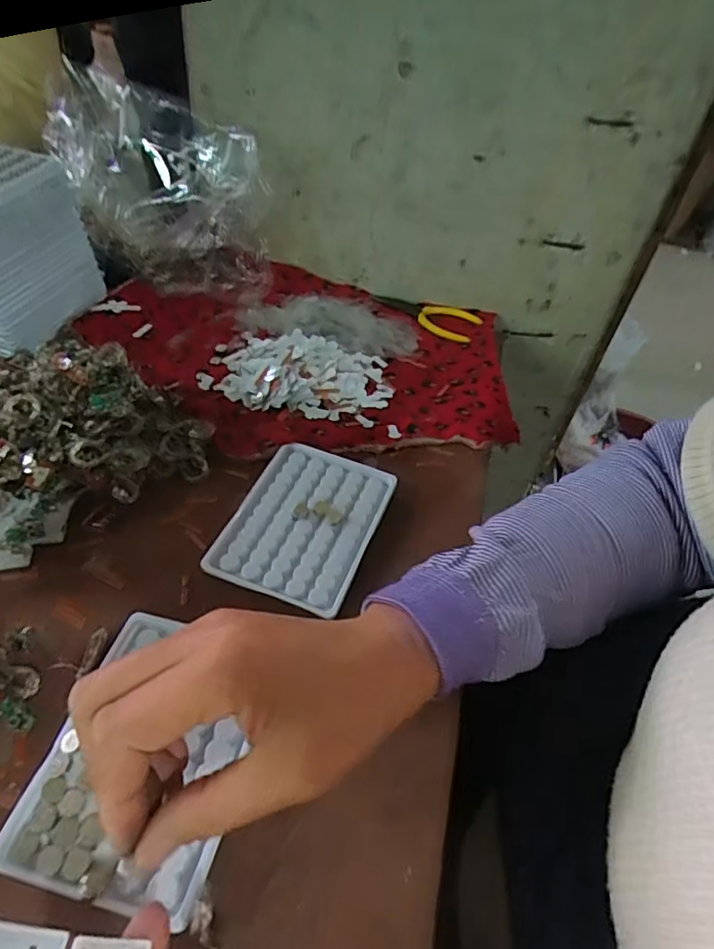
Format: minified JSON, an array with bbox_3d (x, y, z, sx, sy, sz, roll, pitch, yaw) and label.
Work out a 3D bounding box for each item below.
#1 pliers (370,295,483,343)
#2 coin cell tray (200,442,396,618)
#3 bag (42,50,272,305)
[{"bbox_3d":[0.072,-0.173,0.610,0.121,0.006,0.053,16,48,8],"label":"pliers"},{"bbox_3d":[-0.036,0.032,0.400,0.095,0.007,0.128,18,48,10],"label":"coin cell tray"},{"bbox_3d":[-0.193,-0.283,0.563,0.214,0.155,0.082,22,49,13],"label":"bag"}]

